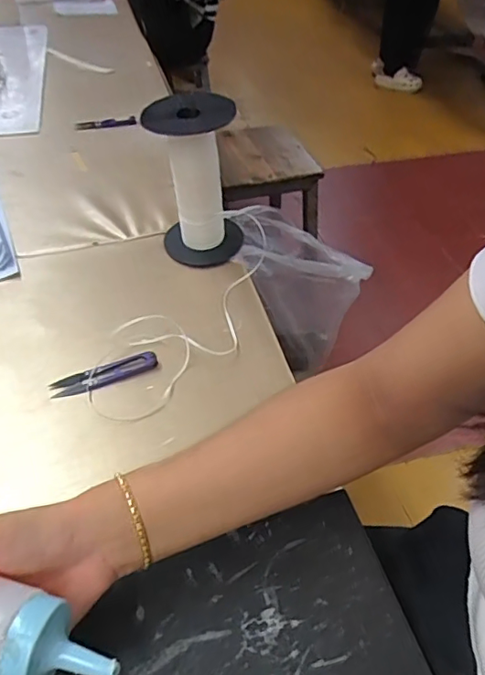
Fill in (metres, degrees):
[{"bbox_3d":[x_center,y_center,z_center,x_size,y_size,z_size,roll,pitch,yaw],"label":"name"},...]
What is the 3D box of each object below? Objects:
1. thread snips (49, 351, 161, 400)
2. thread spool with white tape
[{"bbox_3d":[-0.132,0.034,0.524,0.099,0.009,0.025,-18,49,-20],"label":"thread snips"},{"bbox_3d":[-0.052,-0.173,0.620,0.106,0.175,0.086,0,45,-3],"label":"thread spool with white tape"}]

